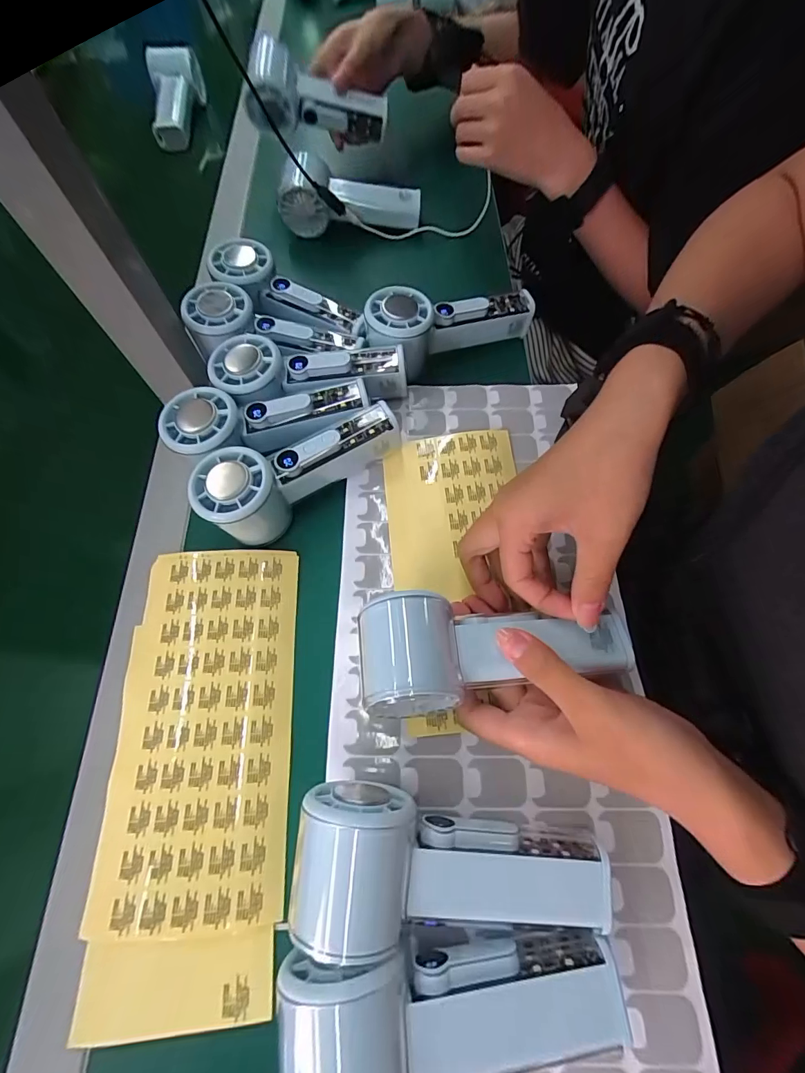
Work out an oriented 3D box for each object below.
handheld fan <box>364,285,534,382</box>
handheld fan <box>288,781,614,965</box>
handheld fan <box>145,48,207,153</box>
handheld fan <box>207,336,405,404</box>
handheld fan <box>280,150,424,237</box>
[{"bbox_3d":[0.045,-0.185,0.377,0.153,0.048,0.061,-13,67,-18],"label":"handheld fan"},{"bbox_3d":[0.022,0.172,0.218,0.153,0.060,0.061,10,68,-8],"label":"handheld fan"},{"bbox_3d":[-0.303,-0.580,0.556,0.064,0.057,0.130,-7,67,0],"label":"handheld fan"},{"bbox_3d":[-0.074,-0.131,0.341,0.152,0.041,0.057,-4,67,1],"label":"handheld fan"},{"bbox_3d":[-0.059,-0.381,0.464,0.153,0.049,0.064,-3,67,2],"label":"handheld fan"}]

